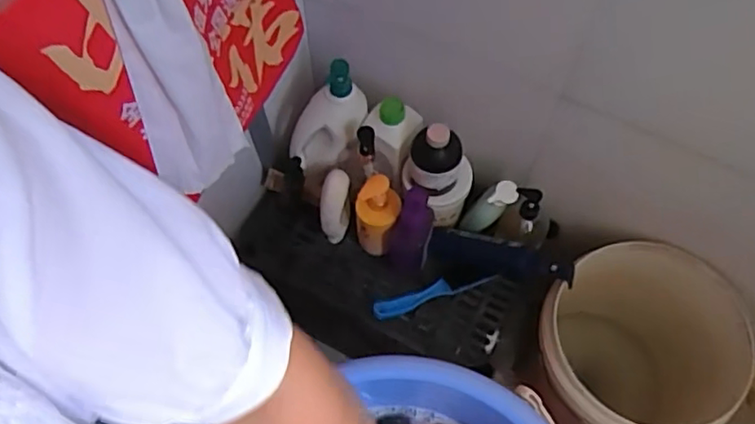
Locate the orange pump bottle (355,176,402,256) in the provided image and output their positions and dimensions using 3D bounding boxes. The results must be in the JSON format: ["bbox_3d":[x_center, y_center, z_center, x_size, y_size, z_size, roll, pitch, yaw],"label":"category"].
[{"bbox_3d":[0.001,0.007,1.055,0.072,0.162,0.068,6,60,4],"label":"orange pump bottle"}]

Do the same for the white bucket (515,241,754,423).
[{"bbox_3d":[0.449,0.294,1.146,0.336,0.414,0.324,0,60,0],"label":"white bucket"}]

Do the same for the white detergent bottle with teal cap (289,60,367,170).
[{"bbox_3d":[-0.074,-0.146,1.013,0.078,0.211,0.069,-12,55,-43],"label":"white detergent bottle with teal cap"}]

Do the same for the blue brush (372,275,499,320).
[{"bbox_3d":[0.093,0.141,1.083,0.212,0.037,0.032,-17,61,-10],"label":"blue brush"}]

